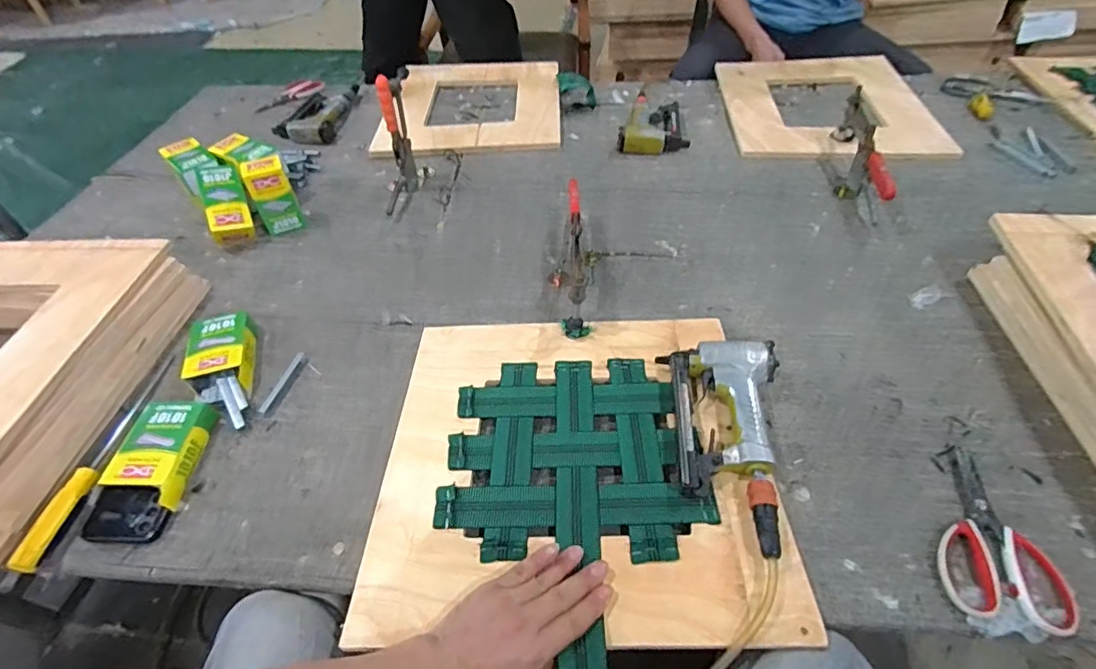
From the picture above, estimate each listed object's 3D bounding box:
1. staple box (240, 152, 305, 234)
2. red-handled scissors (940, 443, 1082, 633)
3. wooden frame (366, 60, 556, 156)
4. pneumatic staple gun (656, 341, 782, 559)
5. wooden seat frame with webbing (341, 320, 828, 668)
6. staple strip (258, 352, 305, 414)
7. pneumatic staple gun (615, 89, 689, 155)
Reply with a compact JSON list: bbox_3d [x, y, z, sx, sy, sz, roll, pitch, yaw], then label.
[{"bbox_3d":[-0.476,-0.239,0.920,0.070,0.121,0.042,-21,50,-15],"label":"staple box"},{"bbox_3d":[0.451,0.197,0.533,0.106,0.012,0.182,11,49,13],"label":"red-handled scissors"},{"bbox_3d":[-0.174,-0.542,1.230,0.393,0.040,0.425,-2,48,2],"label":"wooden frame"},{"bbox_3d":[0.207,0.114,0.587,0.133,0.049,0.256,-2,48,2],"label":"pneumatic staple gun"},{"bbox_3d":[0.029,0.144,0.589,0.420,0.024,0.413,-1,48,3],"label":"wooden seat frame with webbing"},{"bbox_3d":[-0.359,0.063,0.710,0.011,0.004,0.101,9,49,11],"label":"staple strip"},{"bbox_3d":[0.238,-0.465,1.132,0.142,0.042,0.241,9,49,12],"label":"pneumatic staple gun"}]

